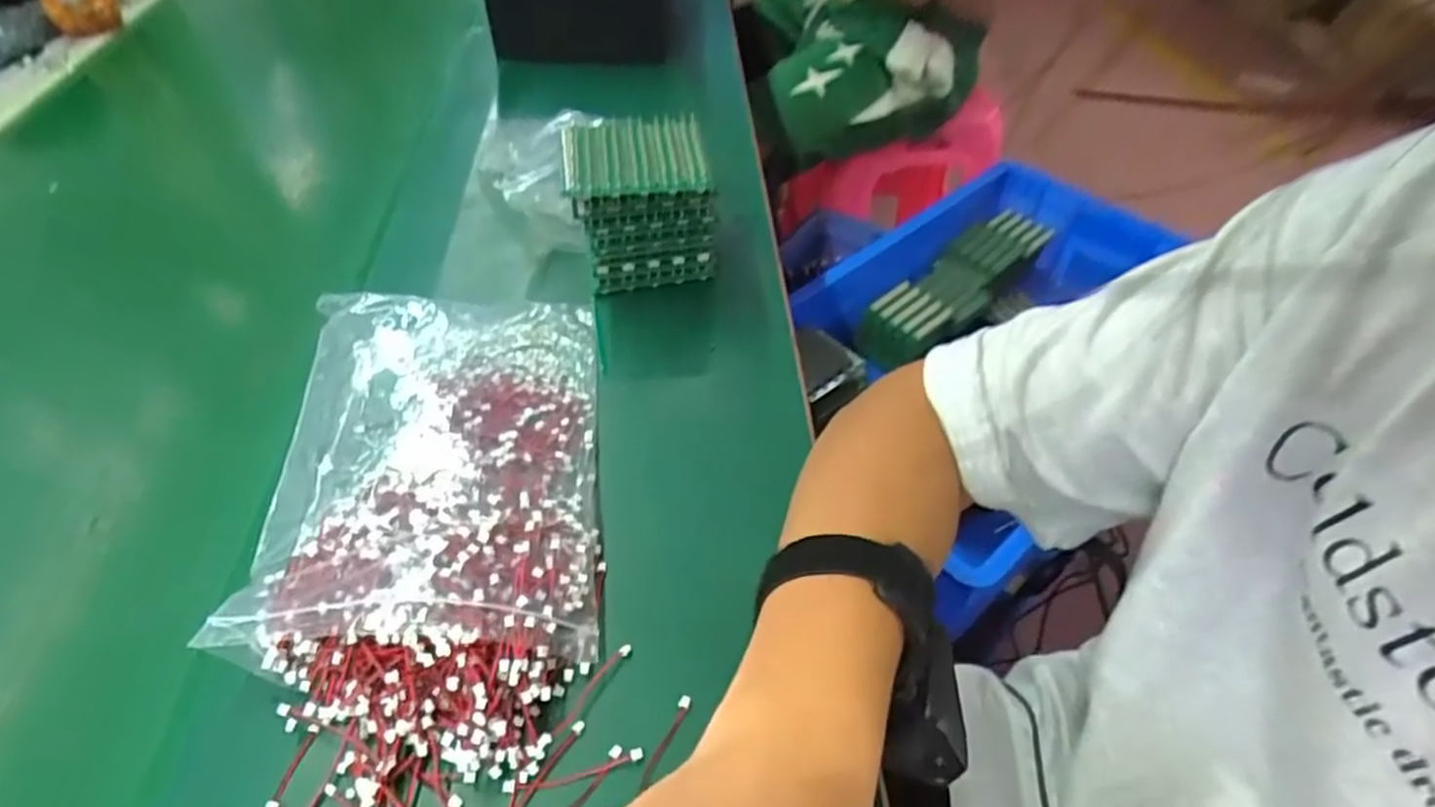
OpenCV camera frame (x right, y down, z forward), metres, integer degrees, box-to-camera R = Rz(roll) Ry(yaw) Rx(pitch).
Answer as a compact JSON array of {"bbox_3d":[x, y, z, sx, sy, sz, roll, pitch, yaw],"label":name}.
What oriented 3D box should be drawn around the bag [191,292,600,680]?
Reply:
[{"bbox_3d":[-0.148,0.016,0.392,0.158,0.042,0.240,-4,48,-4],"label":"bag"}]

